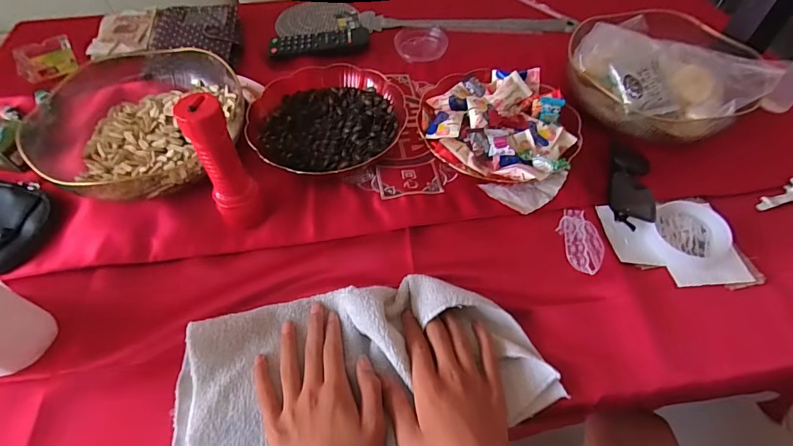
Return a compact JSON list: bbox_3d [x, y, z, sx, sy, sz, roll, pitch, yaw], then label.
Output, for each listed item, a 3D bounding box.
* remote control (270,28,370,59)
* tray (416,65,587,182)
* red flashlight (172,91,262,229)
[{"bbox_3d":[-0.119,-0.277,0.649,0.151,0.020,0.040,-6,57,-5],"label":"remote control"},{"bbox_3d":[0.125,-0.122,0.528,0.191,0.057,0.178,25,60,14],"label":"tray"},{"bbox_3d":[-0.176,-0.055,0.427,0.044,0.155,0.047,0,57,-1],"label":"red flashlight"}]

